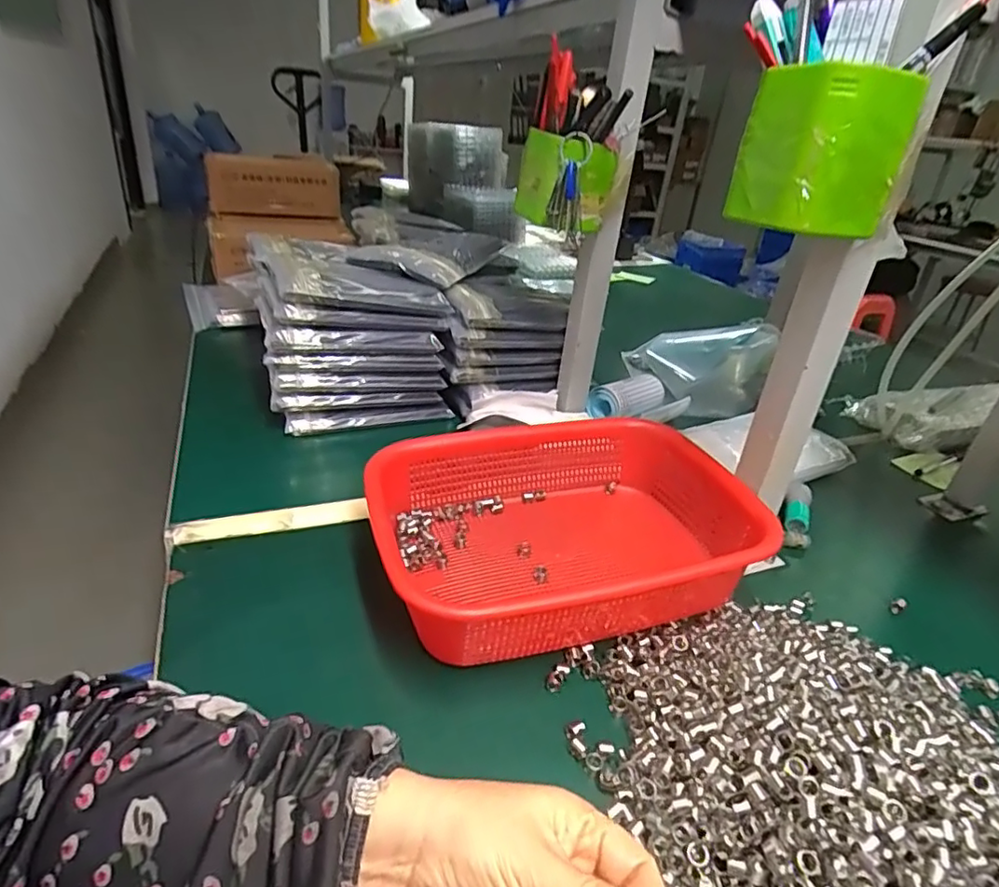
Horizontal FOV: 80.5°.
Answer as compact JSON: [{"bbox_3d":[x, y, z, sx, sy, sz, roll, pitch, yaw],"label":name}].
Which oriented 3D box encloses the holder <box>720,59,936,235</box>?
[{"bbox_3d":[0.181,-0.163,0.333,0.064,0.077,0.074,-9,32,-26],"label":"holder"}]

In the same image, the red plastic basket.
[{"bbox_3d":[0.048,0.068,0.463,0.279,0.081,0.211,-6,31,-22],"label":"red plastic basket"}]

